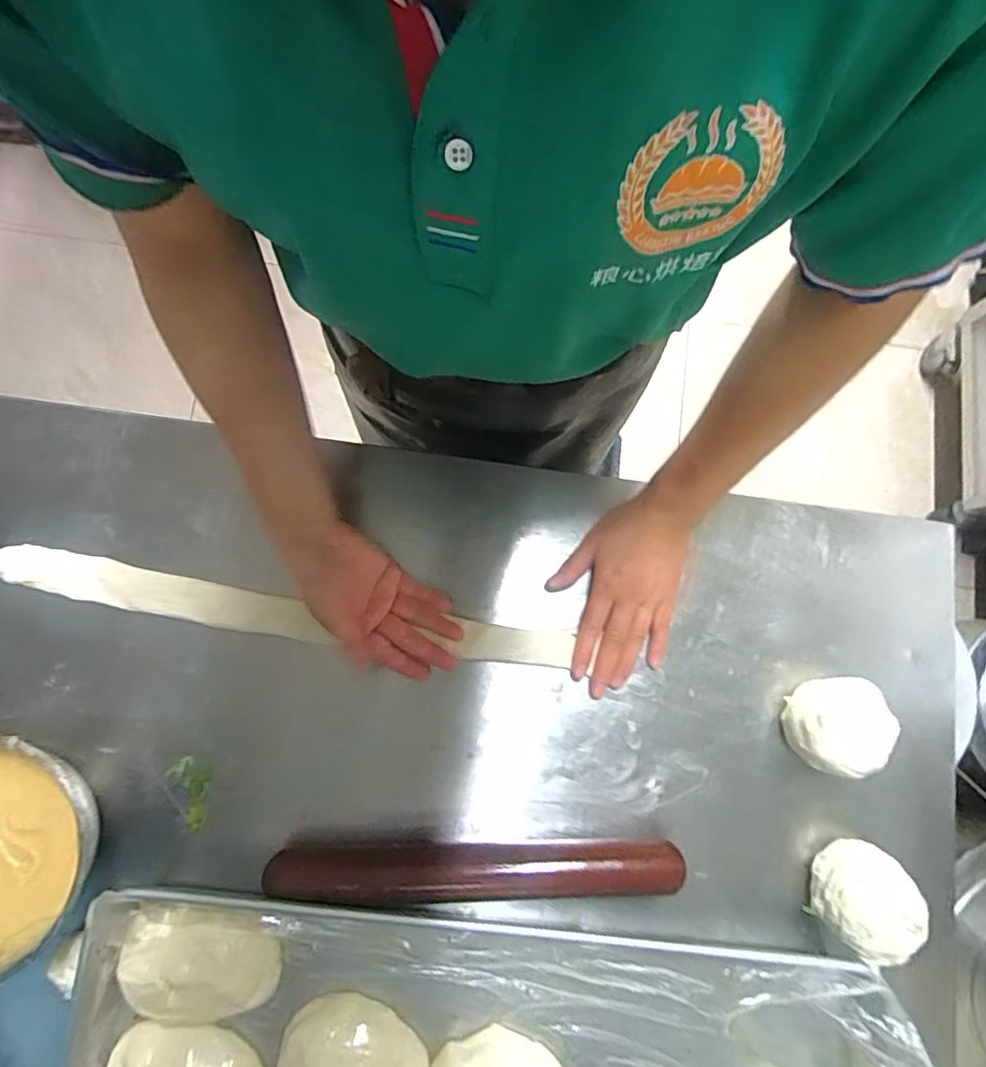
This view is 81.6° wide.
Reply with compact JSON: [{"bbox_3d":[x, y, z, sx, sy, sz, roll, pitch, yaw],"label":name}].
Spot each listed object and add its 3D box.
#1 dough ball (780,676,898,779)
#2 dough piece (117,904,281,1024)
[{"bbox_3d":[0.285,0.160,0.477,0.075,0.052,0.071,0,80,0],"label":"dough ball"},{"bbox_3d":[-0.225,0.337,0.441,0.112,0.029,0.085,11,80,2],"label":"dough piece"}]

